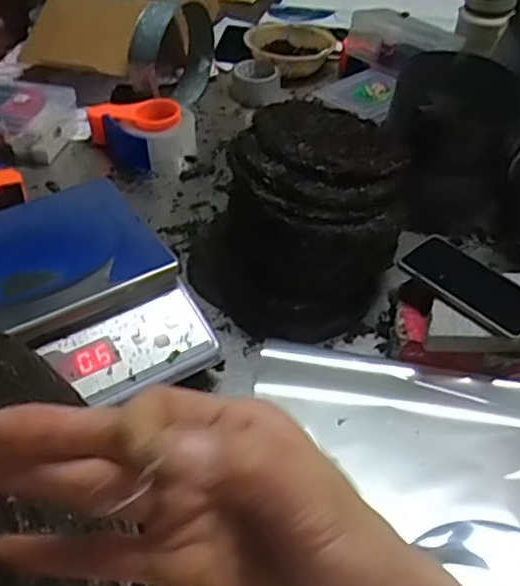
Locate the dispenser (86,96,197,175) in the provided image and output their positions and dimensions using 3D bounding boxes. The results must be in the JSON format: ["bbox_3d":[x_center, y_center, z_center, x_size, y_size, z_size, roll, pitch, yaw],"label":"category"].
[{"bbox_3d":[-0.189,-0.259,1.070,0.167,0.065,0.126,-9,45,-11],"label":"dispenser"}]

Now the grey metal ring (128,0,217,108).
[{"bbox_3d":[-0.155,-0.425,1.163,0.066,0.180,0.204,20,47,17],"label":"grey metal ring"}]

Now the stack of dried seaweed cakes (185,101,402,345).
[{"bbox_3d":[0.043,-0.106,0.840,0.264,0.175,0.297,5,44,3],"label":"stack of dried seaweed cakes"}]

